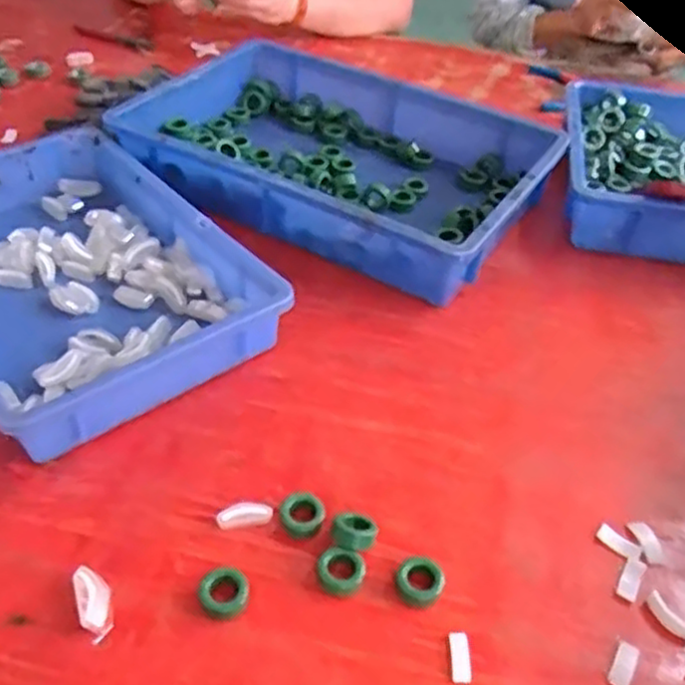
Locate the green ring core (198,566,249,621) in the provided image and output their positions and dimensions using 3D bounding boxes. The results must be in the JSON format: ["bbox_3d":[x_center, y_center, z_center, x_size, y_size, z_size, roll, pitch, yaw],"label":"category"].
[{"bbox_3d":[-0.075,0.157,0.462,0.030,0.013,0.029,2,42,-2],"label":"green ring core"}]

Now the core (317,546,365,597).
[{"bbox_3d":[-0.001,0.149,0.477,0.031,0.014,0.027,8,42,4],"label":"core"}]

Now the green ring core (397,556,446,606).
[{"bbox_3d":[0.051,0.153,0.474,0.029,0.010,0.029,29,48,25],"label":"green ring core"}]

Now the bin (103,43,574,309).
[{"bbox_3d":[-0.003,-0.204,0.820,0.433,0.083,0.297,26,47,22],"label":"bin"}]

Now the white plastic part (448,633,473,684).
[{"bbox_3d":[0.072,0.191,0.446,0.013,0.004,0.030,1,42,-3],"label":"white plastic part"}]

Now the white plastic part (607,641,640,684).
[{"bbox_3d":[0.172,0.197,0.446,0.013,0.004,0.033,26,47,22],"label":"white plastic part"}]

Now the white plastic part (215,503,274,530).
[{"bbox_3d":[-0.067,0.117,0.503,0.038,0.006,0.016,-7,43,-11],"label":"white plastic part"}]

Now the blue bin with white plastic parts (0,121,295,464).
[{"bbox_3d":[-0.247,-0.072,0.660,0.237,0.057,0.367,-28,51,-30],"label":"blue bin with white plastic parts"}]

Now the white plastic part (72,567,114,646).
[{"bbox_3d":[-0.153,0.160,0.453,0.020,0.006,0.049,-15,45,-19],"label":"white plastic part"}]

